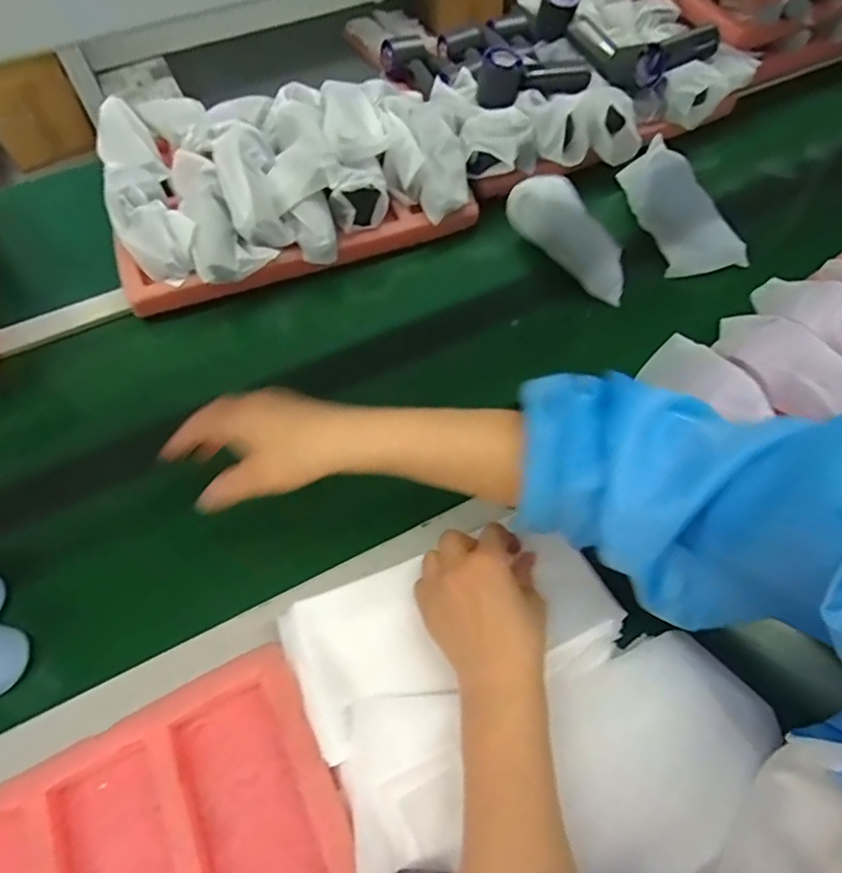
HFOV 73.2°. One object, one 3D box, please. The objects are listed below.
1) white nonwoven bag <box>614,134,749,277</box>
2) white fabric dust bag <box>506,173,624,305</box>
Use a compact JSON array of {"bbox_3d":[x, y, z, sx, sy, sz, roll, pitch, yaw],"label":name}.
[{"bbox_3d":[0.310,-0.272,0.693,0.080,0.060,0.177,-22,73,-12],"label":"white nonwoven bag"},{"bbox_3d":[0.178,-0.240,0.666,0.053,0.065,0.178,-30,61,-16],"label":"white fabric dust bag"}]

